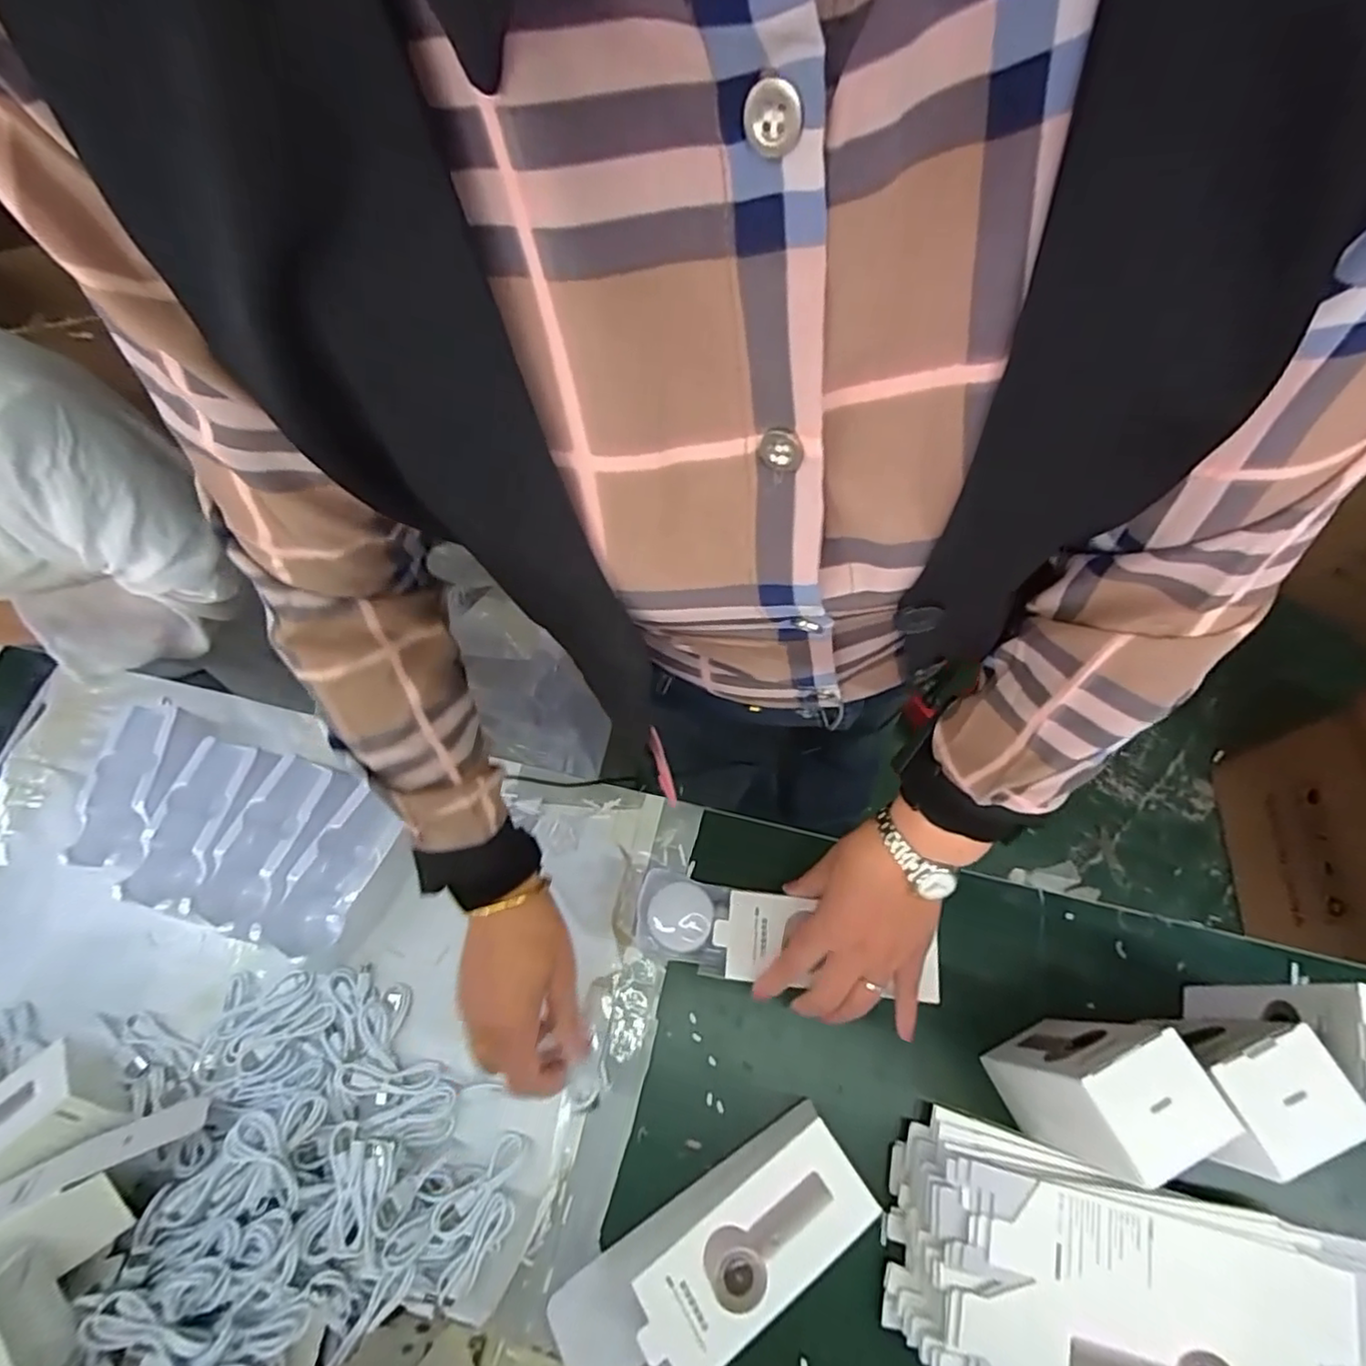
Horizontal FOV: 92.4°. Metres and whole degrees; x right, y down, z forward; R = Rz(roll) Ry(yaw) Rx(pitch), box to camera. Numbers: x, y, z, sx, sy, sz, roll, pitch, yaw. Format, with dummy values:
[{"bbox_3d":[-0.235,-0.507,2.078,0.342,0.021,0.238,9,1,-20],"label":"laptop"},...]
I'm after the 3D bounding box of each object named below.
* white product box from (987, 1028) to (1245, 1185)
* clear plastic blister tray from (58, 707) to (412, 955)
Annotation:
[{"bbox_3d":[0.276,0.275,0.451,0.073,0.179,0.057,-24,67,-8],"label":"white product box"},{"bbox_3d":[-0.422,0.131,0.611,0.315,0.054,0.161,18,68,11],"label":"clear plastic blister tray"}]

